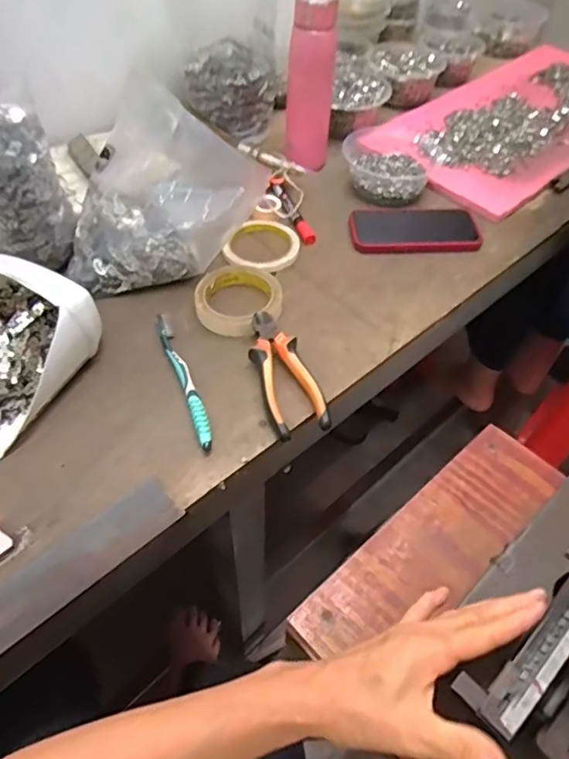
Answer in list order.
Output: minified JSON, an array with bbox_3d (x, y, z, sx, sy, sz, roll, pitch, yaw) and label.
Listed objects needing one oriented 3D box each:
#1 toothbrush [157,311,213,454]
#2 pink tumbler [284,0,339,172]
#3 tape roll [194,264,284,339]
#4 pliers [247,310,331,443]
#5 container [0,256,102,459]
[{"bbox_3d":[-0.104,-0.002,0.581,0.016,0.015,0.179,-17,53,-15],"label":"toothbrush"},{"bbox_3d":[0.033,-0.391,0.759,0.060,0.199,0.058,3,51,0],"label":"pink tumbler"},{"bbox_3d":[-0.051,-0.097,0.652,0.096,0.025,0.103,1,51,-1],"label":"tape roll"},{"bbox_3d":[-0.002,-0.010,0.581,0.057,0.028,0.147,-12,52,-12],"label":"pliers"},{"bbox_3d":[-0.285,-0.034,0.552,0.153,0.087,0.180,28,55,19],"label":"container"}]

